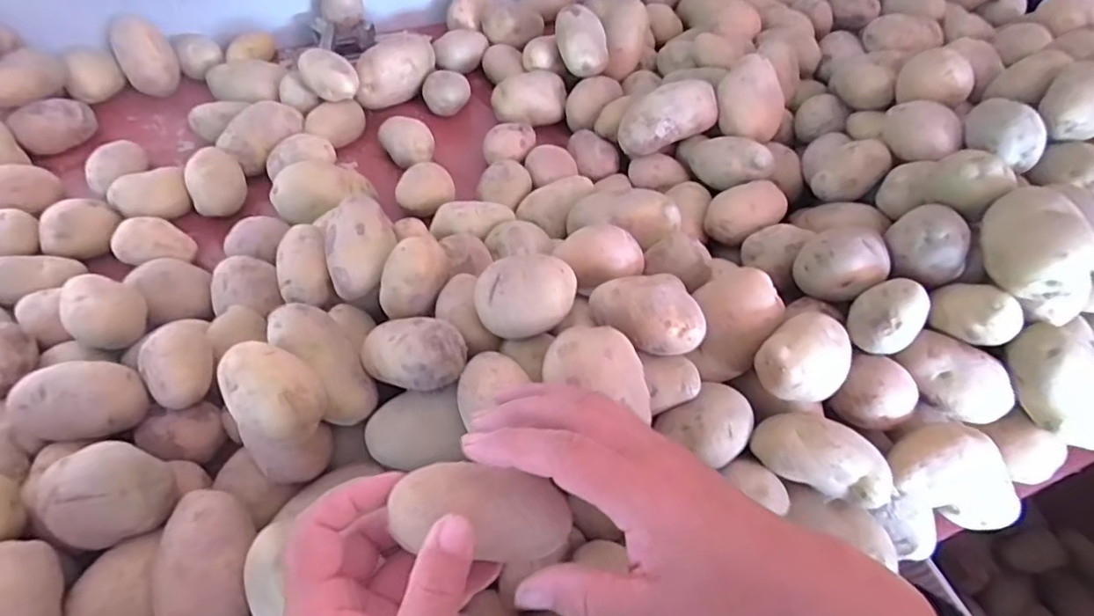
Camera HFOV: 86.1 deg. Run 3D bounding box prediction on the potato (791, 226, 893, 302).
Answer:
[{"bbox_3d":[0.220,-0.032,0.439,0.057,0.041,0.056,2,55,-3],"label":"potato"}]

